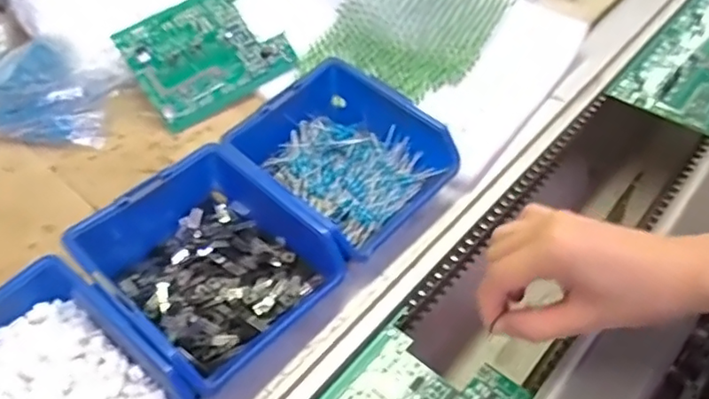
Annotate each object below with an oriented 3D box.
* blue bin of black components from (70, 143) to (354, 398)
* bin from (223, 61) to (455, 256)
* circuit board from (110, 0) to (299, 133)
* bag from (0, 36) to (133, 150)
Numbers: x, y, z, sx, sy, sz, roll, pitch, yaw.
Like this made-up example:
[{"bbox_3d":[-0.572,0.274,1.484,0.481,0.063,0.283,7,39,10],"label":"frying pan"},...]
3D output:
[{"bbox_3d":[-0.093,0.044,0.383,0.138,0.064,0.119,38,59,20],"label":"blue bin of black components"},{"bbox_3d":[-0.010,-0.027,0.431,0.128,0.054,0.119,39,59,21],"label":"bin"},{"bbox_3d":[-0.126,-0.129,0.518,0.126,0.006,0.095,-34,98,-18],"label":"circuit board"},{"bbox_3d":[-0.256,-0.088,0.492,0.113,0.056,0.082,-2,49,1],"label":"bag"}]

